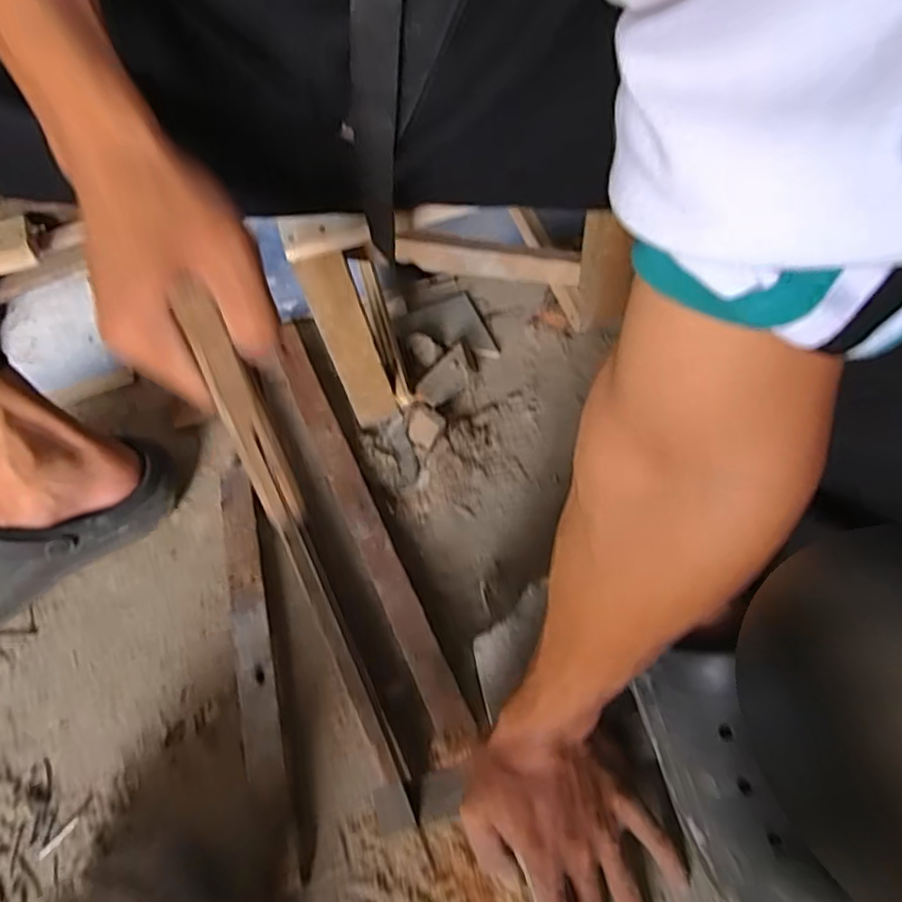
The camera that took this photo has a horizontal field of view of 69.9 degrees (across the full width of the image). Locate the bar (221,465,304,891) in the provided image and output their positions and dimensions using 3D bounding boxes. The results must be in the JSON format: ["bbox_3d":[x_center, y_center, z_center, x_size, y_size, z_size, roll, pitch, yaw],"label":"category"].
[{"bbox_3d":[-0.162,0.169,0.534,0.031,0.031,0.326,-13,64,-5],"label":"bar"}]

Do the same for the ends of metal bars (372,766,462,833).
[{"bbox_3d":[-0.021,0.225,0.416,0.058,0.005,0.027,-22,64,6],"label":"ends of metal bars"}]

